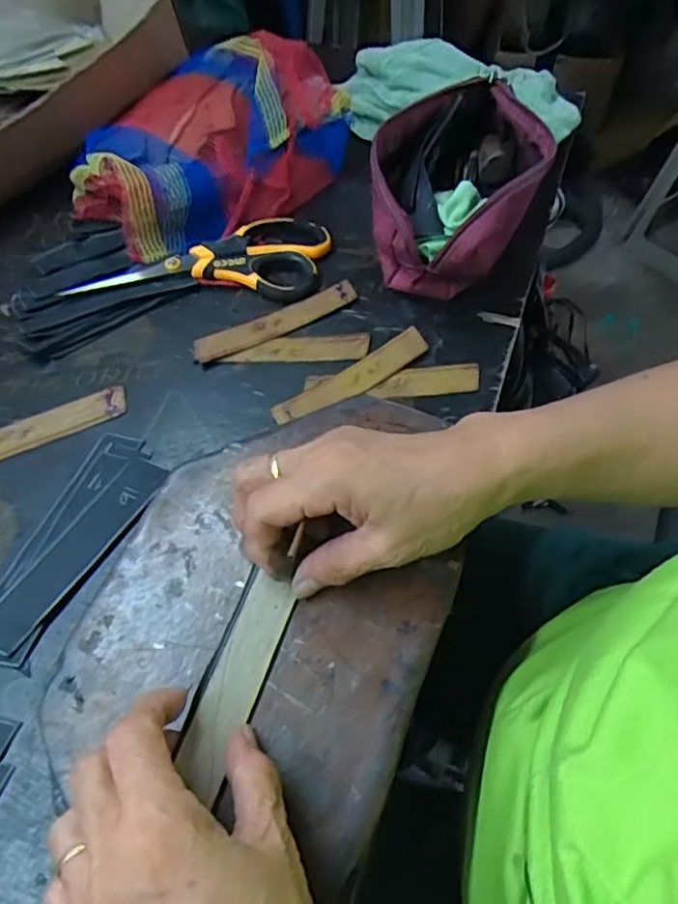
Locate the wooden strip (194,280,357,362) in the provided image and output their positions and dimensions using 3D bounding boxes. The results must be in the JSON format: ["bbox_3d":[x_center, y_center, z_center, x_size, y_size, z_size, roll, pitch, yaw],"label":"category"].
[{"bbox_3d":[-0.045,-0.096,0.443,0.126,0.005,0.025,-25,61,-10],"label":"wooden strip"}]

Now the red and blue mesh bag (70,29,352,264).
[{"bbox_3d":[-0.106,-0.267,0.516,0.194,0.064,0.258,21,61,13],"label":"red and blue mesh bag"}]

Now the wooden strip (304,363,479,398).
[{"bbox_3d":[0.037,-0.048,0.413,0.117,0.004,0.024,-3,58,-1],"label":"wooden strip"}]

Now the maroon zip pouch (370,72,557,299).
[{"bbox_3d":[0.093,-0.211,0.471,0.120,0.073,0.188,19,60,13],"label":"maroon zip pouch"}]

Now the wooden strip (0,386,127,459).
[{"bbox_3d":[-0.208,-0.013,0.398,0.133,0.004,0.026,-22,60,-12],"label":"wooden strip"}]

